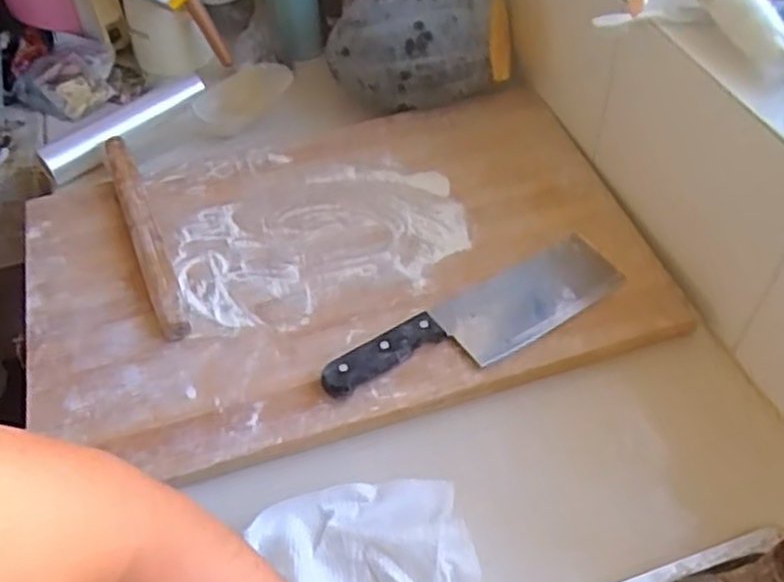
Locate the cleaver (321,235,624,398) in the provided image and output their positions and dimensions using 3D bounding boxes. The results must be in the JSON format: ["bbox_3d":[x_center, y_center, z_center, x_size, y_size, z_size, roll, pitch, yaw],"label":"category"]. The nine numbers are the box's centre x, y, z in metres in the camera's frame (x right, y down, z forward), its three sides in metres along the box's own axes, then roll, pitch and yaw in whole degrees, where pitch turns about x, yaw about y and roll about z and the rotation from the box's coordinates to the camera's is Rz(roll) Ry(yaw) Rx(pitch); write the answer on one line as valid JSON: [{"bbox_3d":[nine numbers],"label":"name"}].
[{"bbox_3d":[0.075,0.028,0.659,0.281,0.019,0.074,-26,54,-17],"label":"cleaver"}]

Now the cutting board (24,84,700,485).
[{"bbox_3d":[-0.053,-0.031,0.720,0.558,0.023,0.362,-15,51,-8],"label":"cutting board"}]

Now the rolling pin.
[{"bbox_3d":[-0.240,-0.060,0.732,0.027,0.027,0.265,-21,53,-13],"label":"rolling pin"}]

